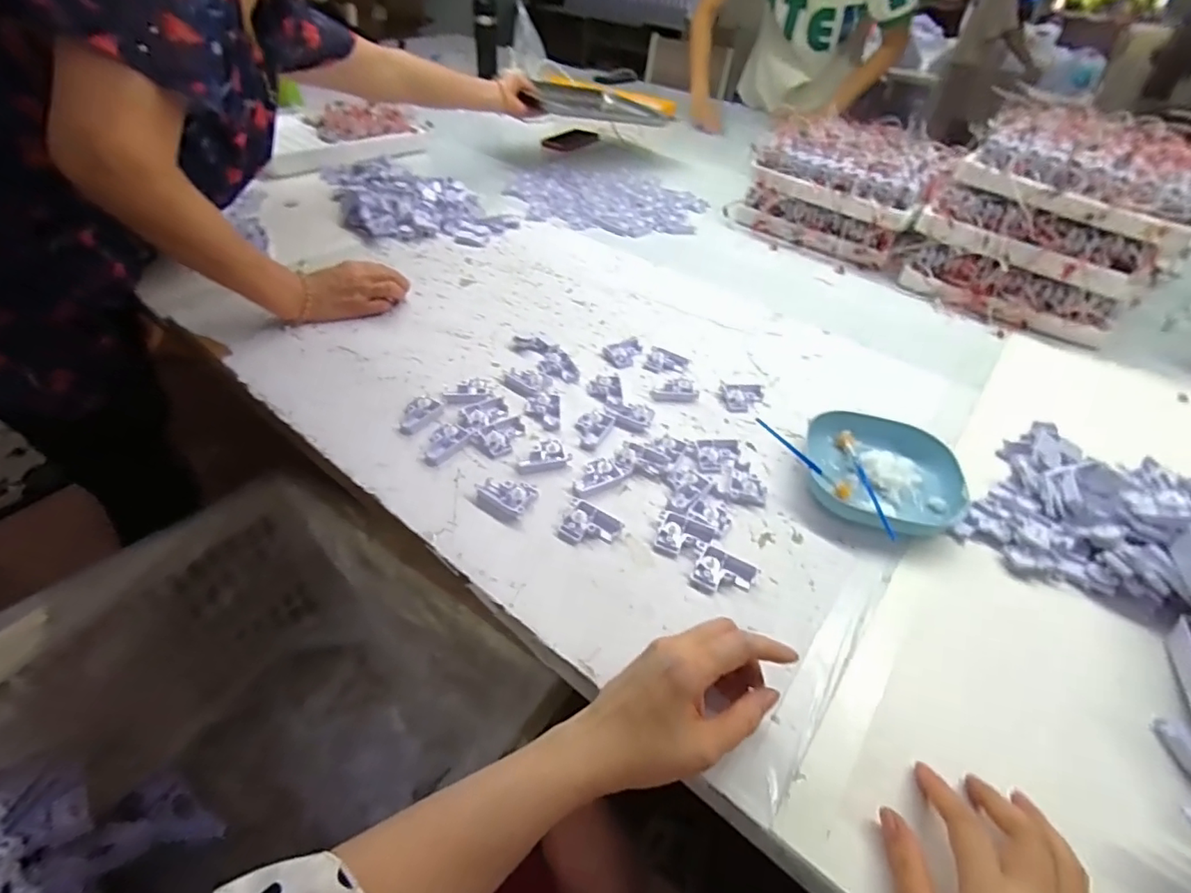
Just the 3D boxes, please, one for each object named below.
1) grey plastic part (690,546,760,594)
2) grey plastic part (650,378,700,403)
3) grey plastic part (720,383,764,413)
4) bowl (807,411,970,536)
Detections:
[{"bbox_3d":[0.104,0.103,0.443,0.045,0.012,0.035,23,47,19],"label":"grey plastic part"},{"bbox_3d":[0.090,-0.064,0.622,0.054,0.011,0.028,1,44,-3],"label":"grey plastic part"},{"bbox_3d":[0.169,-0.056,0.621,0.052,0.014,0.040,-2,44,-7],"label":"grey plastic part"},{"bbox_3d":[0.276,0.023,0.535,0.135,0.030,0.136,2,44,-2],"label":"bowl"}]

